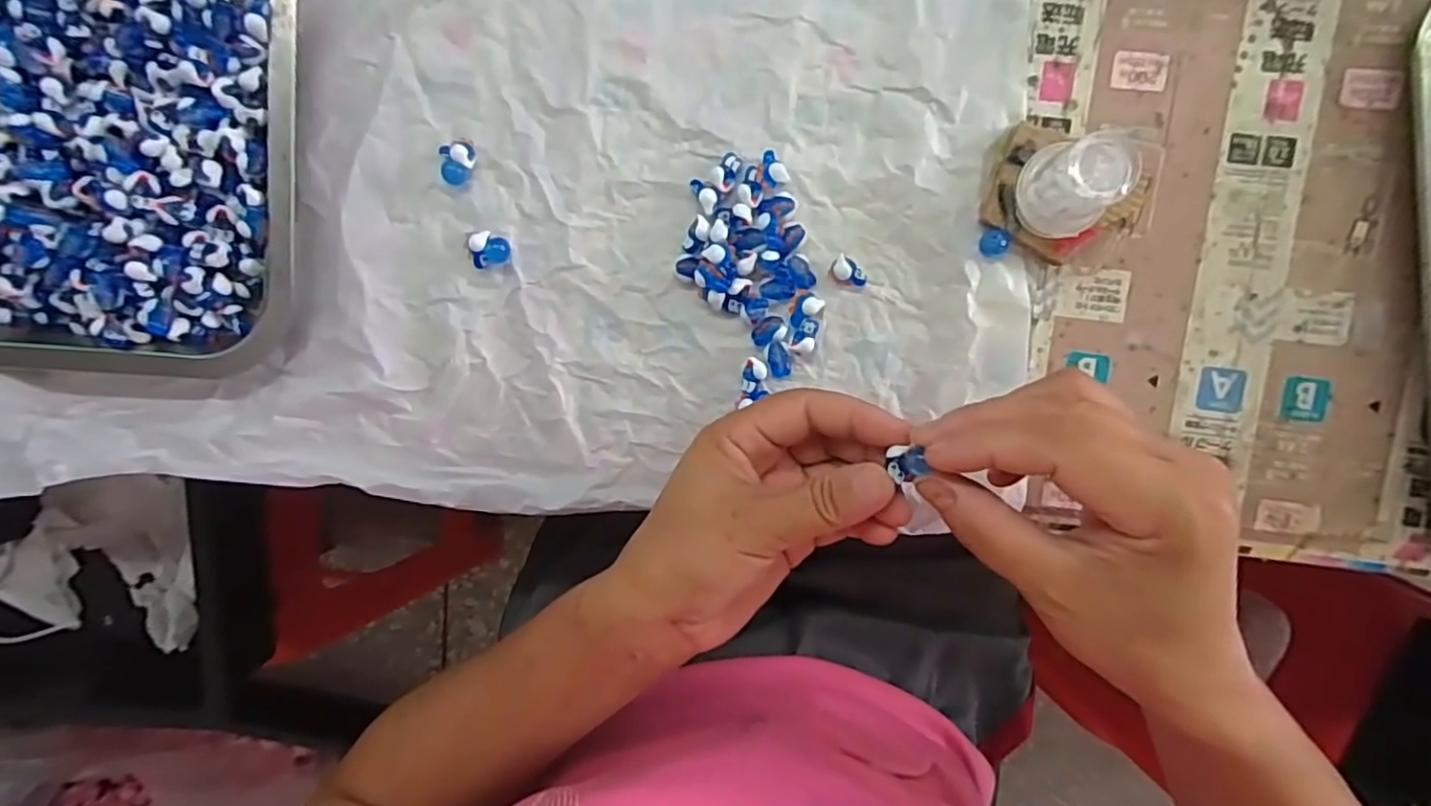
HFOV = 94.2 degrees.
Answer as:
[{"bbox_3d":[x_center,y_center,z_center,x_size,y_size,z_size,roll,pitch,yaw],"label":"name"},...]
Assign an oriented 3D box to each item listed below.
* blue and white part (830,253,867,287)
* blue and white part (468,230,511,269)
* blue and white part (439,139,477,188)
[{"bbox_3d":[0.062,-0.060,0.310,0.017,0.009,0.011,42,98,-1],"label":"blue and white part"},{"bbox_3d":[-0.109,-0.074,0.320,0.016,0.011,0.015,-11,95,6],"label":"blue and white part"},{"bbox_3d":[-0.123,-0.115,0.317,0.015,0.010,0.021,11,97,3],"label":"blue and white part"}]

